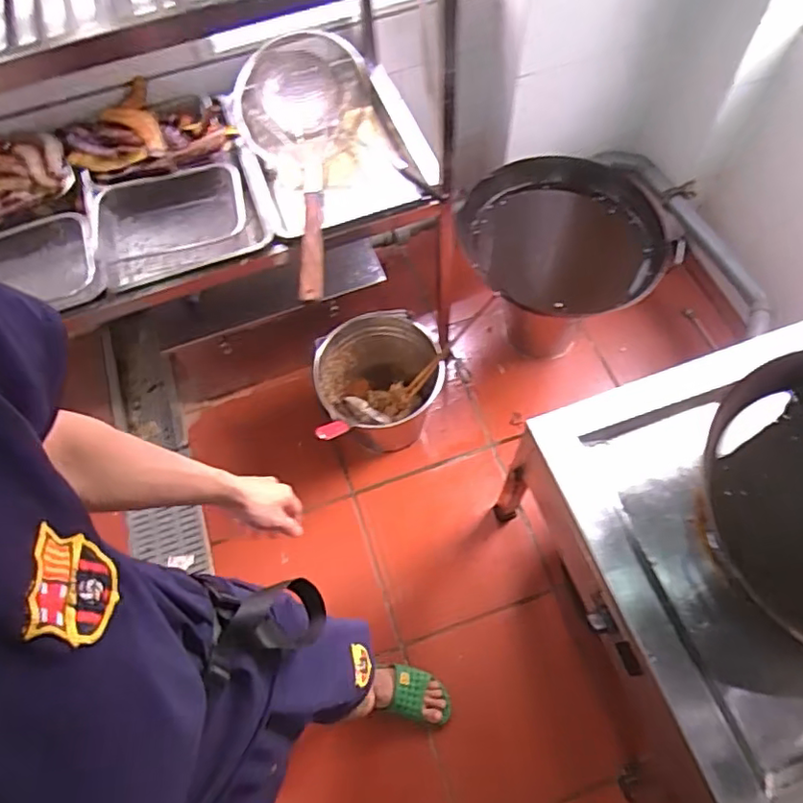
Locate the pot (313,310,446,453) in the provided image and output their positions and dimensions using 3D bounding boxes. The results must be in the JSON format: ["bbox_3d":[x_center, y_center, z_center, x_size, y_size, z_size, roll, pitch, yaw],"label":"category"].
[{"bbox_3d":[-0.059,-0.026,1.588,0.342,0.296,0.296,-29,66,-10],"label":"pot"}]

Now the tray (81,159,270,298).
[{"bbox_3d":[-0.456,-0.366,1.212,0.326,0.080,0.258,-16,65,-5],"label":"tray"}]

